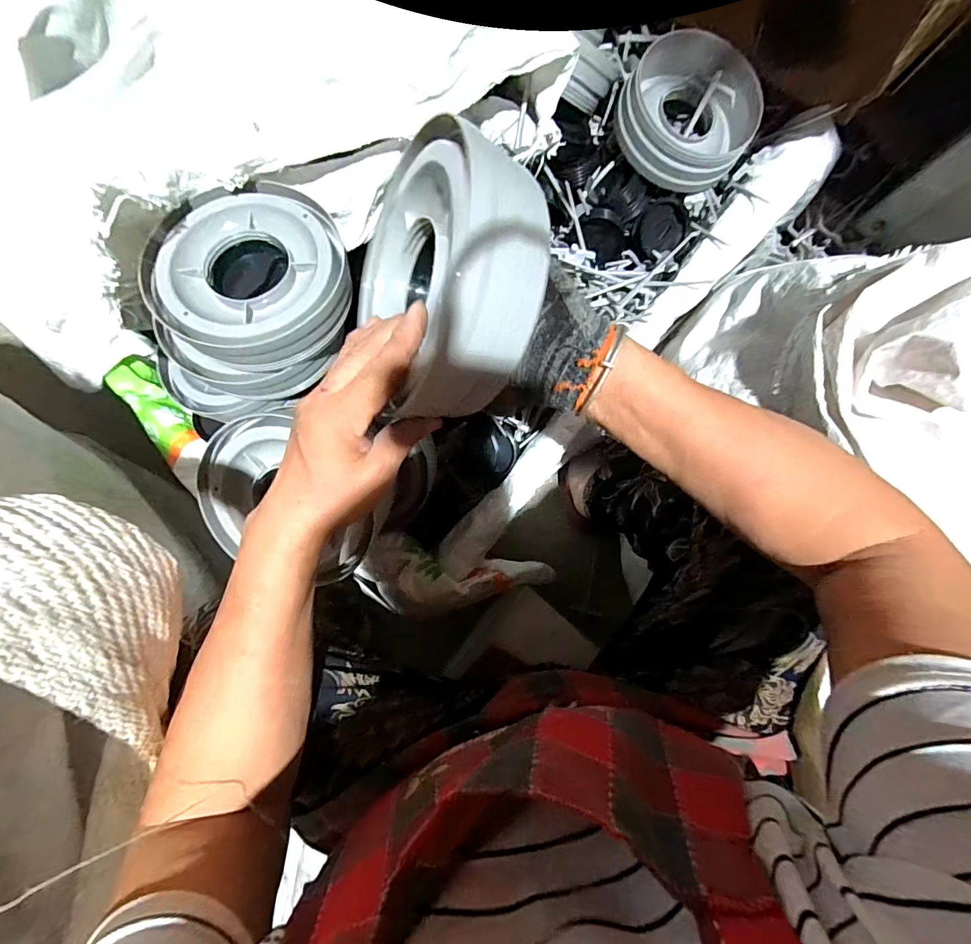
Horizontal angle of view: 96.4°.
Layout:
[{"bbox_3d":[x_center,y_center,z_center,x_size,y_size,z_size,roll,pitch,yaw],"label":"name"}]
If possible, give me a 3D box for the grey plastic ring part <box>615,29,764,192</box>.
[{"bbox_3d":[0.246,-0.428,0.512,0.153,0.058,0.151,0,88,2],"label":"grey plastic ring part"}]

